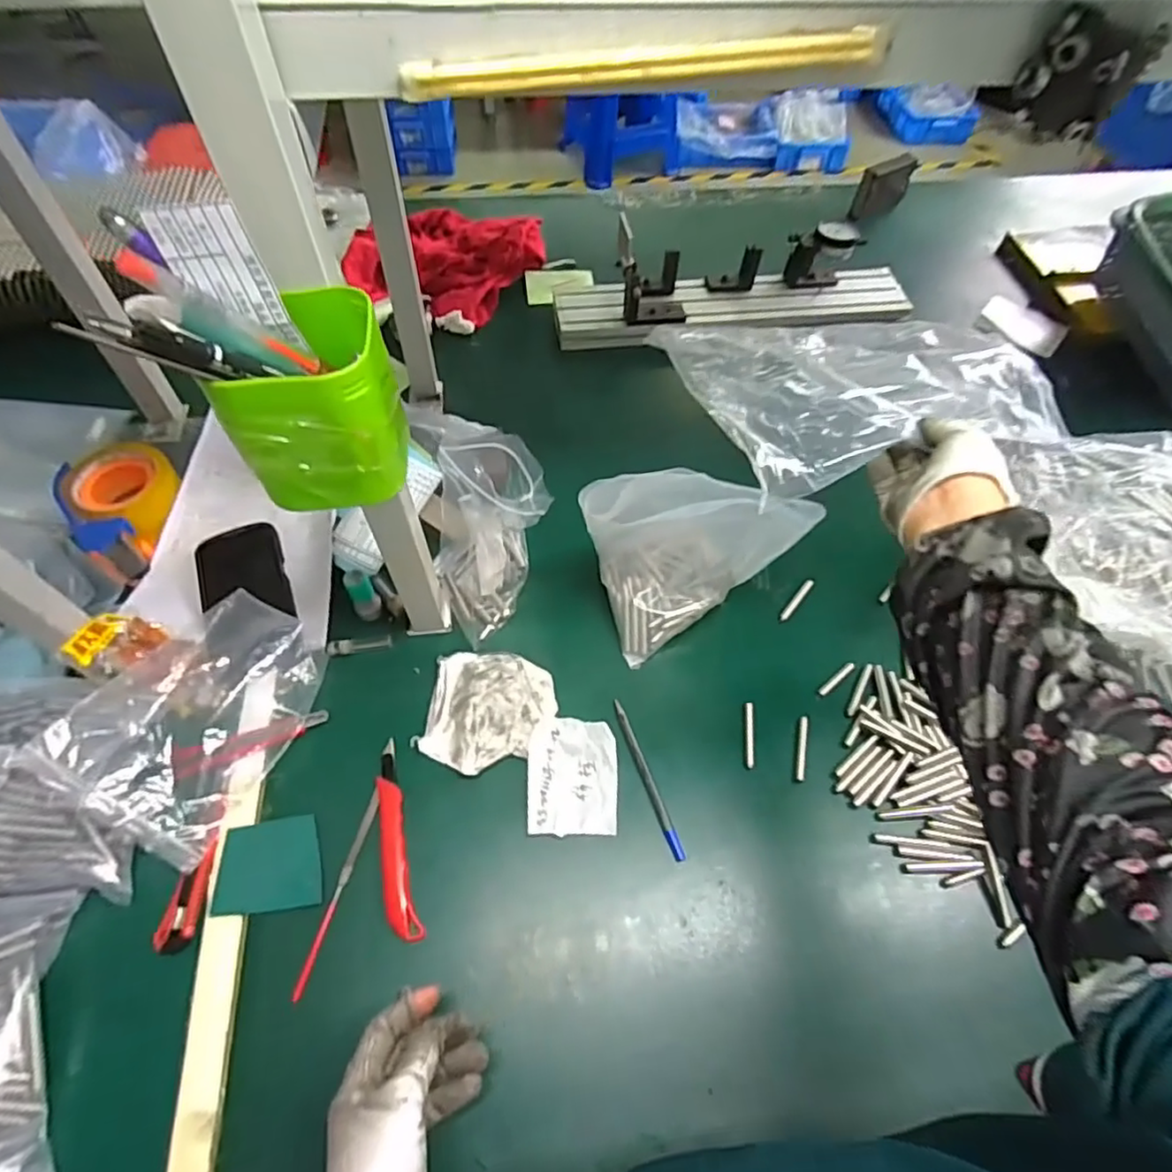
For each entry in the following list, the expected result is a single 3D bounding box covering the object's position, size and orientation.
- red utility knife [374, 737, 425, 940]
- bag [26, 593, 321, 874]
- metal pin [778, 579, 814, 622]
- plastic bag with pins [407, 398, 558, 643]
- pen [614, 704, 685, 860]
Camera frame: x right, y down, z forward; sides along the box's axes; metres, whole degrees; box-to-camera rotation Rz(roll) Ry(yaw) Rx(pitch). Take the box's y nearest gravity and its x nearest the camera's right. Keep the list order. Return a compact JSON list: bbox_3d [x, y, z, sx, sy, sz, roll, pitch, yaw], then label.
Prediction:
[{"bbox_3d":[-0.155,0.202,0.507,0.025,0.006,0.153,-14,61,-11],"label":"red utility knife"},{"bbox_3d":[-0.315,0.100,0.517,0.134,0.068,0.195,24,61,11],"label":"bag"},{"bbox_3d":[0.210,0.014,0.629,0.009,0.005,0.057,37,65,18],"label":"metal pin"},{"bbox_3d":[-0.090,-0.051,0.554,0.097,0.176,0.097,-29,65,-18],"label":"plastic bag with pins"},{"bbox_3d":[0.051,0.161,0.533,0.009,0.007,0.139,-16,61,-12],"label":"pen"}]

